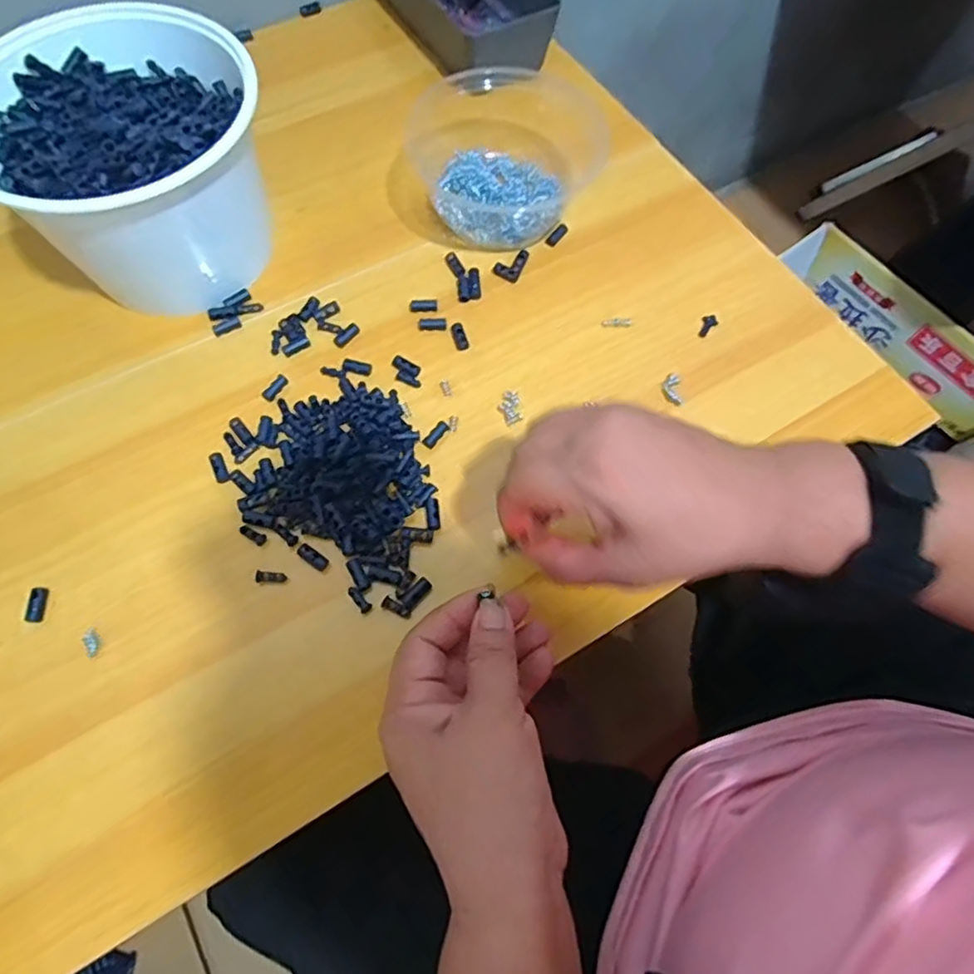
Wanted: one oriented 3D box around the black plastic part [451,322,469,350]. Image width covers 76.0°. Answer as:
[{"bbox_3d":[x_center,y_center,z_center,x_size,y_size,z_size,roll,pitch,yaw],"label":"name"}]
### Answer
[{"bbox_3d":[-0.018,-0.101,0.419,0.008,0.004,0.020,-15,68,-9],"label":"black plastic part"}]

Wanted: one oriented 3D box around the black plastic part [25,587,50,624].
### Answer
[{"bbox_3d":[-0.246,0.064,0.341,0.006,0.010,0.019,-5,67,-4],"label":"black plastic part"}]

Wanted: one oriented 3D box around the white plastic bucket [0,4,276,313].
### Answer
[{"bbox_3d":[-0.218,-0.199,0.393,0.161,0.104,0.150,1,66,-2],"label":"white plastic bucket"}]

